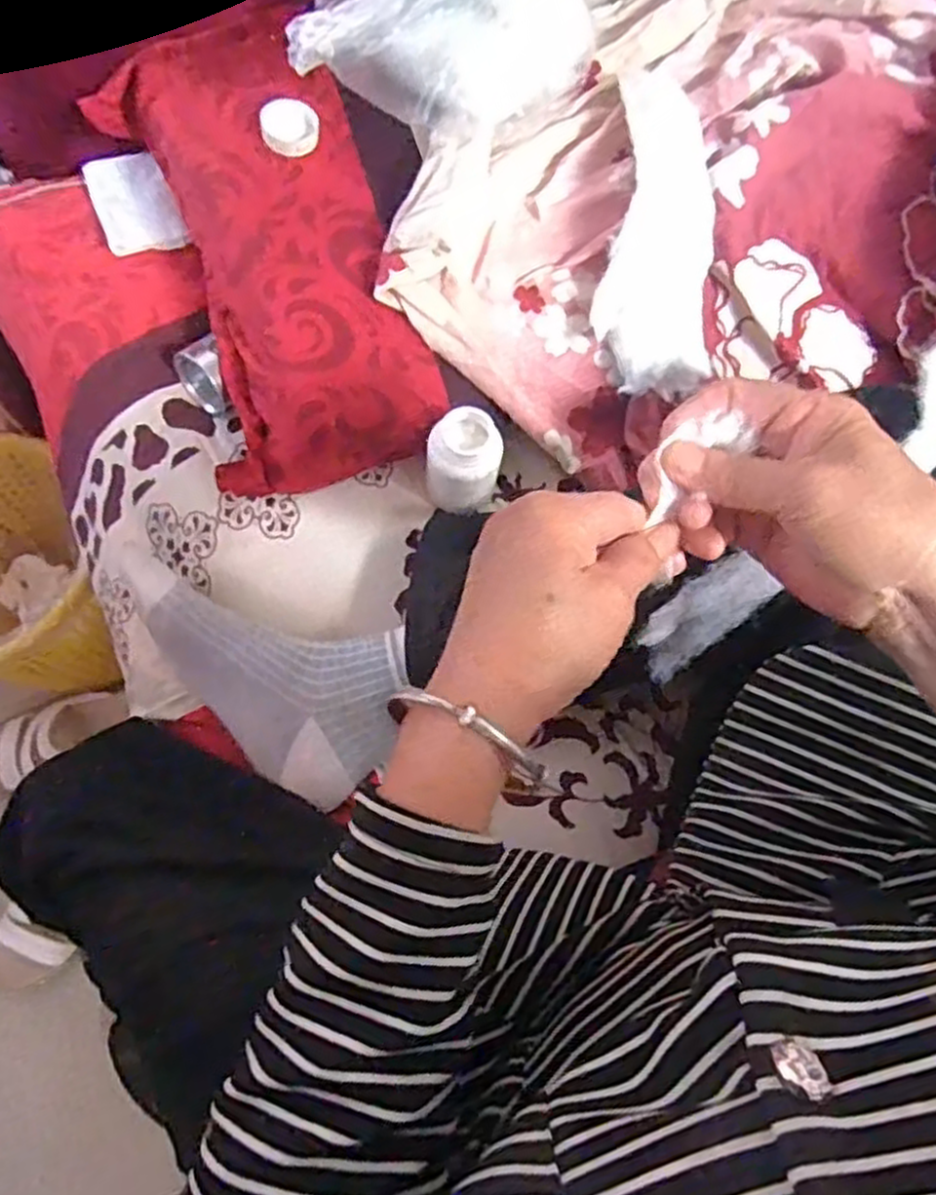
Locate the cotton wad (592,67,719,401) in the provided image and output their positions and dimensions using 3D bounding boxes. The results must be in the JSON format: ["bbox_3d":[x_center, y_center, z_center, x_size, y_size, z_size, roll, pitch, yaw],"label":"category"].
[{"bbox_3d":[0.137,-0.271,0.554,0.081,0.031,0.239,3,85,1],"label":"cotton wad"}]

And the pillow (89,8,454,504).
[{"bbox_3d":[-0.150,-0.266,0.582,0.177,0.101,0.368,-20,71,-7],"label":"pillow"}]

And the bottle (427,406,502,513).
[{"bbox_3d":[-0.003,-0.094,0.559,0.049,0.082,0.050,0,70,0],"label":"bottle"}]

